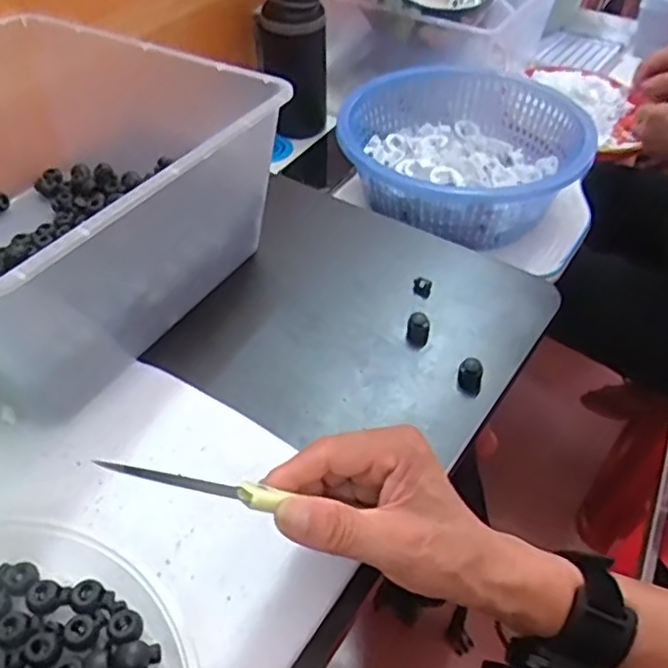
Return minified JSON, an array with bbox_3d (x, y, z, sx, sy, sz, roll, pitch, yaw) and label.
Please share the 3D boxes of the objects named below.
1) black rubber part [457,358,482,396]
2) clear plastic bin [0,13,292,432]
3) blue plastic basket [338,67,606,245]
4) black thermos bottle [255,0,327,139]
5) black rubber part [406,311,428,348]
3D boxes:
[{"bbox_3d":[0.097,0.030,0.479,0.017,0.021,0.017,11,47,10],"label":"black rubber part"},{"bbox_3d":[-0.229,-0.109,0.514,0.317,0.146,0.294,24,50,21],"label":"clear plastic bin"},{"bbox_3d":[0.142,-0.213,0.781,0.267,0.089,0.277,0,46,0],"label":"blue plastic basket"},{"bbox_3d":[-0.051,-0.358,0.833,0.066,0.225,0.069,-29,53,-26],"label":"black thermos bottle"},{"bbox_3d":[0.064,-0.004,0.510,0.016,0.019,0.018,4,46,3],"label":"black rubber part"}]

